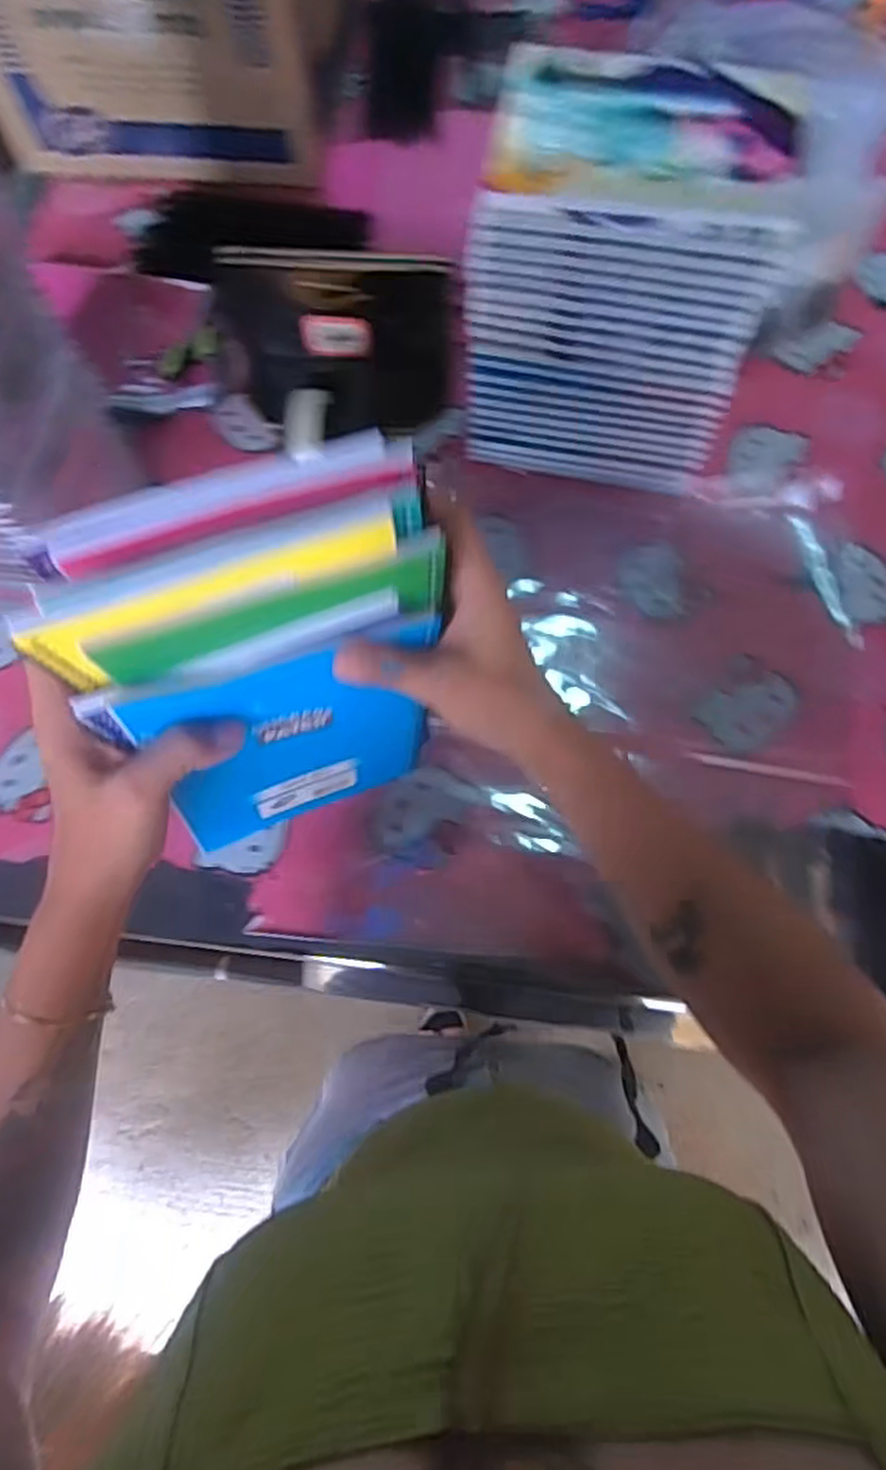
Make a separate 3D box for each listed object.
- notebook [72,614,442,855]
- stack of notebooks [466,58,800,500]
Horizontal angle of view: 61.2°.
[{"bbox_3d":[-0.079,0.007,0.411,0.152,0.188,0.015,-19,67,-11],"label":"notebook"},{"bbox_3d":[0.138,-0.350,0.603,0.202,0.238,0.161,13,71,7],"label":"stack of notebooks"}]

